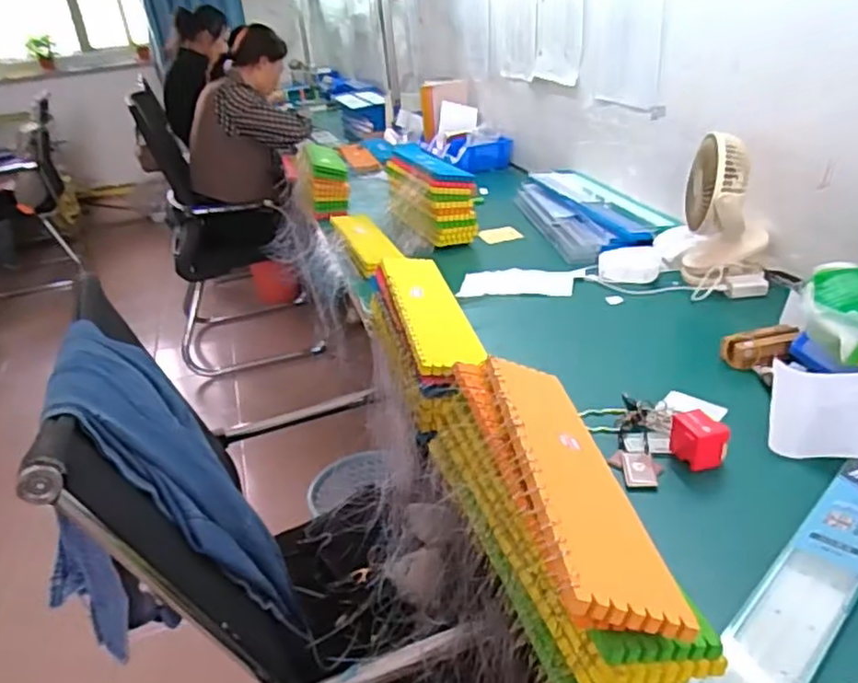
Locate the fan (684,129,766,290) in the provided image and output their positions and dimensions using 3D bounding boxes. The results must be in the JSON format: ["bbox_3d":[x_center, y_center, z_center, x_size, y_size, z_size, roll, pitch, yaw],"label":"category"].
[{"bbox_3d":[0.446,-0.186,1.010,0.118,0.229,0.112,8,31,23],"label":"fan"}]

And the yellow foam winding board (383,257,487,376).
[{"bbox_3d":[-0.002,-0.046,0.862,0.079,0.014,0.368,-2,25,-10],"label":"yellow foam winding board"}]

